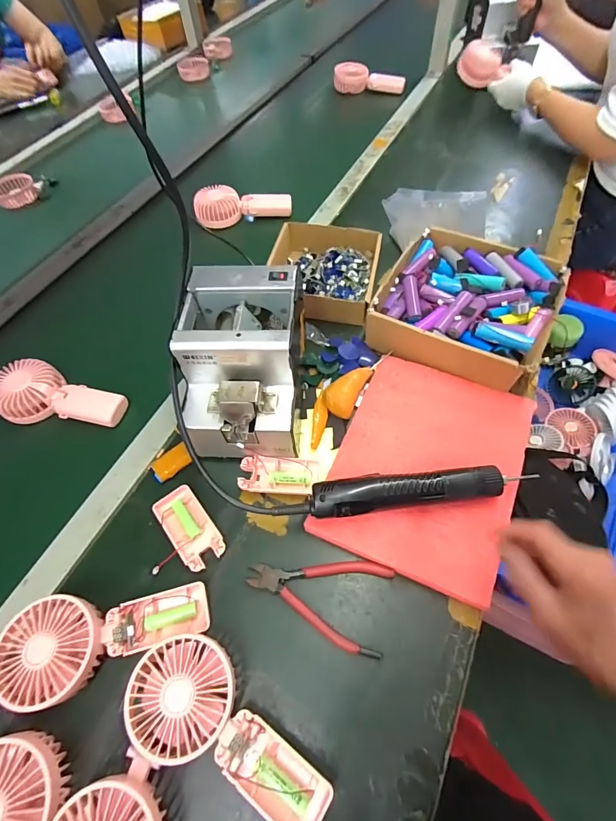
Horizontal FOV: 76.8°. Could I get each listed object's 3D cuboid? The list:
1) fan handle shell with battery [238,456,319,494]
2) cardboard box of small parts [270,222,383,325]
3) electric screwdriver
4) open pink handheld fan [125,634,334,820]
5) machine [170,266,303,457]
[{"bbox_3d":[-0.034,0.077,0.463,0.091,0.019,0.044,1,58,6],"label":"fan handle shell with battery"},{"bbox_3d":[0.023,-0.217,0.609,0.168,0.052,0.164,8,59,10],"label":"cardboard box of small parts"},{"bbox_3d":[0.122,0.085,0.416,0.240,0.041,0.037,-8,58,0],"label":"electric screwdriver"},{"bbox_3d":[-0.069,0.275,0.331,0.188,0.034,0.089,35,66,10],"label":"open pink handheld fan"},{"bbox_3d":[-0.075,-0.047,0.458,0.126,0.141,0.189,3,58,7],"label":"machine"}]

